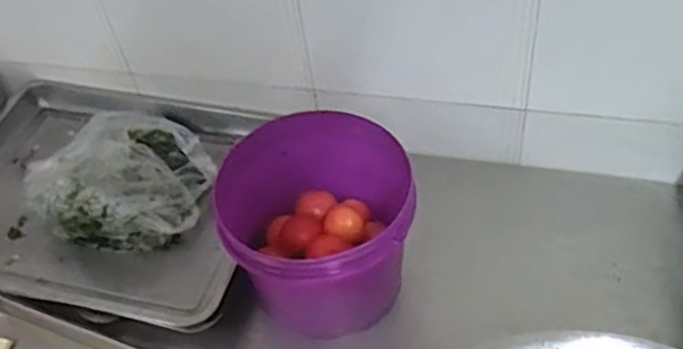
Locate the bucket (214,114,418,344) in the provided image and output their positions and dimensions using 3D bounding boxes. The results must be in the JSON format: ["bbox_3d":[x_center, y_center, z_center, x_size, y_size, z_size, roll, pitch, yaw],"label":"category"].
[{"bbox_3d":[-0.035,0.074,0.856,0.189,0.180,0.220,-27,50,-17],"label":"bucket"}]

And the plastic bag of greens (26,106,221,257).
[{"bbox_3d":[-0.295,0.012,0.969,0.235,0.118,0.172,-38,54,-25],"label":"plastic bag of greens"}]

